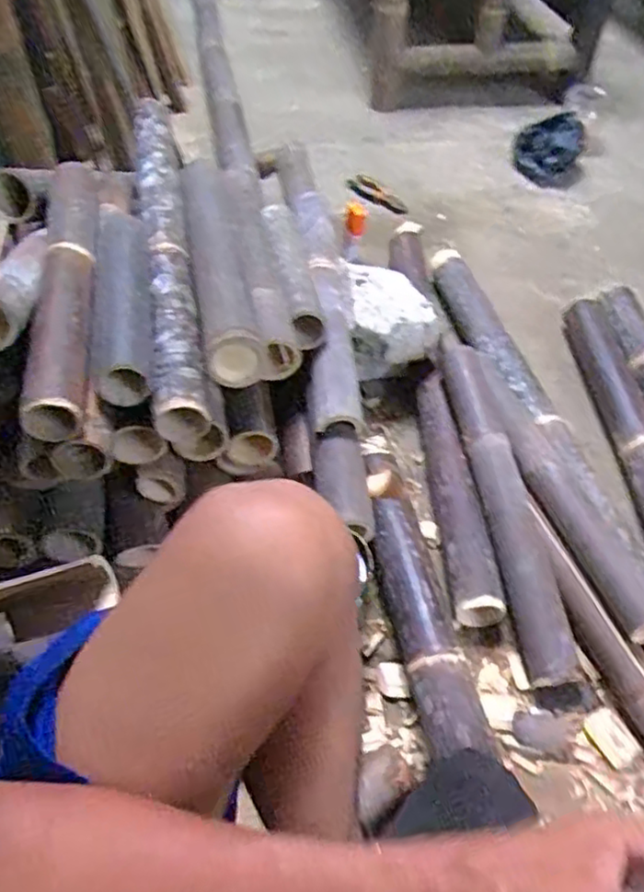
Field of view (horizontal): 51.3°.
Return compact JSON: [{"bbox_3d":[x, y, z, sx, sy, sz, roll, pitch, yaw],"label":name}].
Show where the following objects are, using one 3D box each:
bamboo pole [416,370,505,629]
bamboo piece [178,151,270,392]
[{"bbox_3d":[0.176,0.057,0.940,0.057,0.055,0.396,-2,49,-4],"label":"bamboo pole"},{"bbox_3d":[-0.150,-0.277,0.944,0.084,0.066,0.524,-9,50,-10],"label":"bamboo piece"}]

